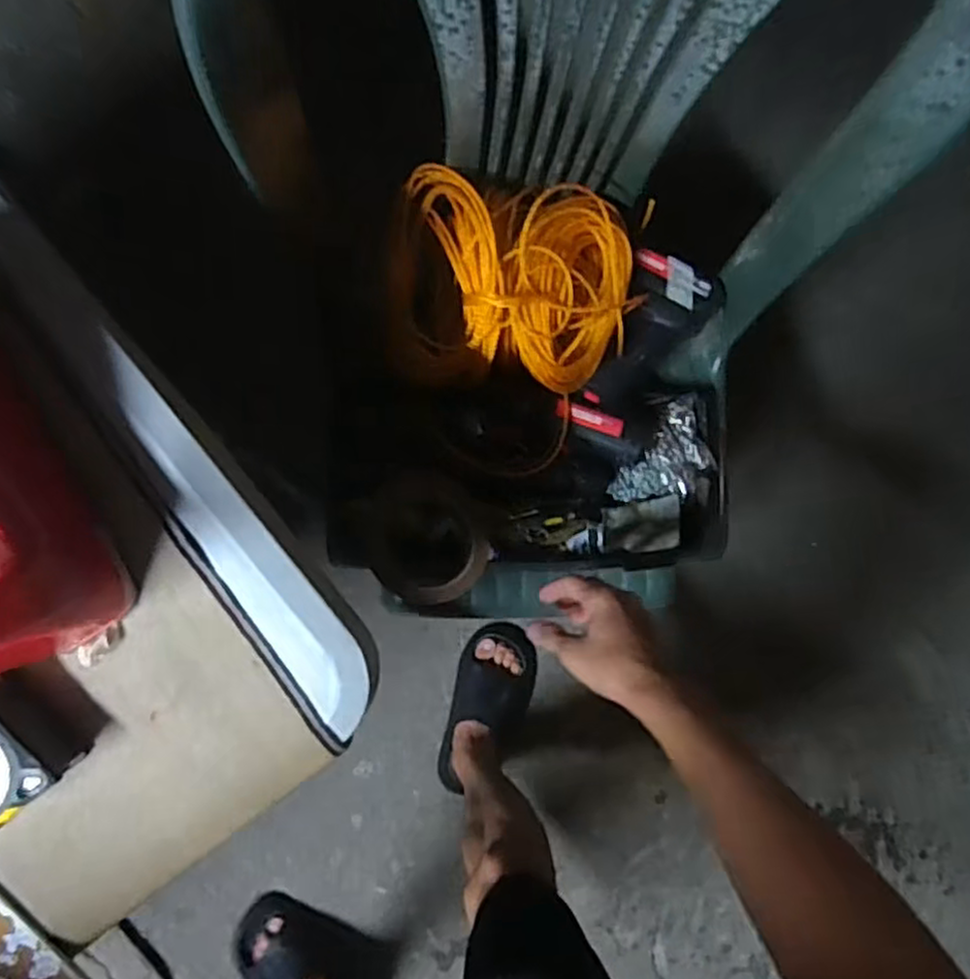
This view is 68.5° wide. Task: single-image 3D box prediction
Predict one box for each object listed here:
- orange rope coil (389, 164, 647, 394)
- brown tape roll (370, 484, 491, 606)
[{"bbox_3d":[0.024,-0.177,0.620,0.211,0.094,0.163,7,92,-6],"label":"orange rope coil"},{"bbox_3d":[-0.053,0.048,0.648,0.106,0.064,0.100,0,93,-6],"label":"brown tape roll"}]

